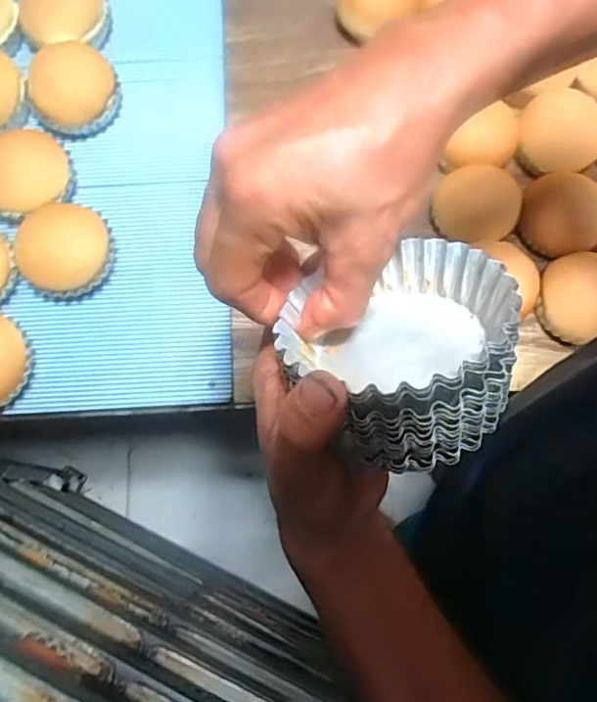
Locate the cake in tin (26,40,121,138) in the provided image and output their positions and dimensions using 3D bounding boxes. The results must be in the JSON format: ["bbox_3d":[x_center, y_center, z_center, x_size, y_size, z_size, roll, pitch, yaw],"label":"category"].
[{"bbox_3d":[-0.242,-0.283,0.598,0.086,0.051,0.080,0,75,-1],"label":"cake in tin"}]

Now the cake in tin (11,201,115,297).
[{"bbox_3d":[-0.234,-0.105,0.553,0.091,0.041,0.094,0,75,-1],"label":"cake in tin"}]

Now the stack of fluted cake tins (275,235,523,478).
[{"bbox_3d":[0.046,-0.001,0.260,0.102,0.065,0.112,-11,46,5],"label":"stack of fluted cake tins"}]

